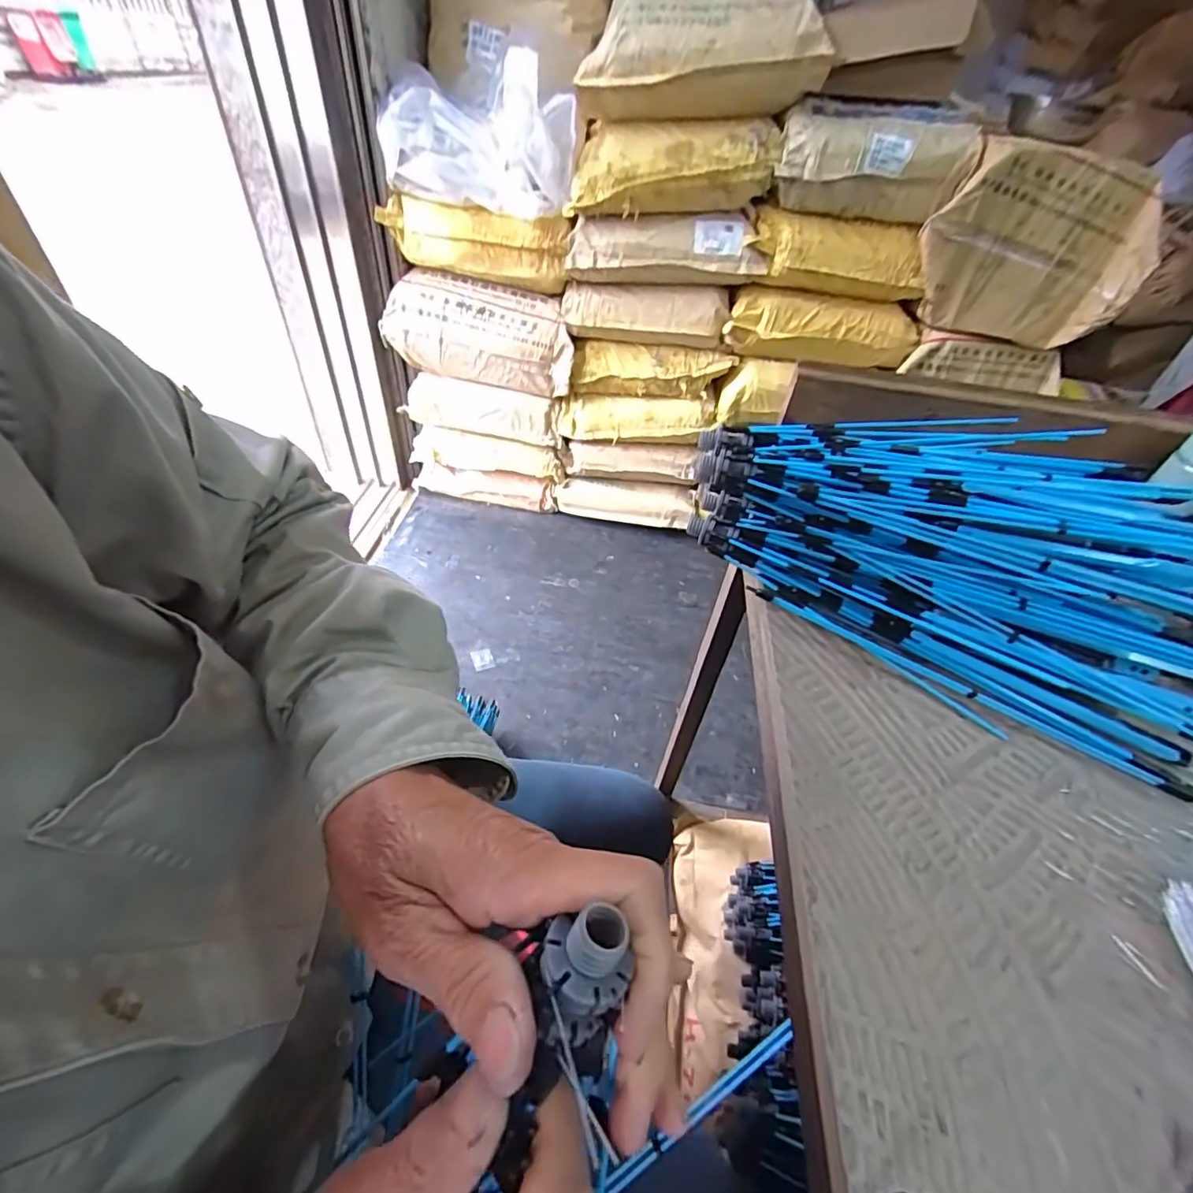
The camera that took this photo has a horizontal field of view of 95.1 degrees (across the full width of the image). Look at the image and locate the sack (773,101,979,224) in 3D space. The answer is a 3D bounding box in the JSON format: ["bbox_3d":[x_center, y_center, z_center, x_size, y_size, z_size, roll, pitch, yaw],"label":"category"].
[{"bbox_3d":[0.555,-0.898,1.130,0.387,0.178,0.132,-1,45,-8],"label":"sack"}]

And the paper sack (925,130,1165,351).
[{"bbox_3d":[0.878,-0.703,1.116,0.397,0.323,0.115,13,45,6],"label":"paper sack"}]

